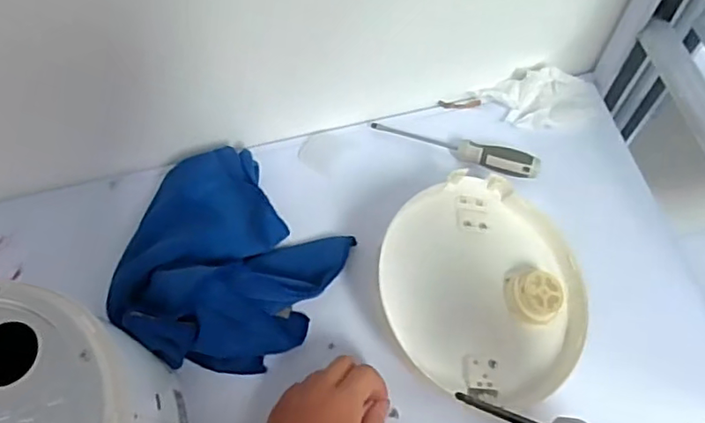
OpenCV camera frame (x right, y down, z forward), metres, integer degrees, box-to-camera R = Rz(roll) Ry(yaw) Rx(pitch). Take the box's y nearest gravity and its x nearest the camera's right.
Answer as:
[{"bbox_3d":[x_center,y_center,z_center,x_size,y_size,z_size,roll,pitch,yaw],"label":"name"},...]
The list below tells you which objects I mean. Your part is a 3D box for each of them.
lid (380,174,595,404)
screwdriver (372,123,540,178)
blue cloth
[{"bbox_3d":[0.123,0.068,0.531,0.198,0.028,0.198,8,67,-18],"label":"lid"},{"bbox_3d":[0.110,-0.069,0.632,0.182,0.029,0.025,19,67,11],"label":"screwdriver"},{"bbox_3d":[-0.125,0.042,0.558,0.201,0.078,0.210,27,69,14],"label":"blue cloth"}]

